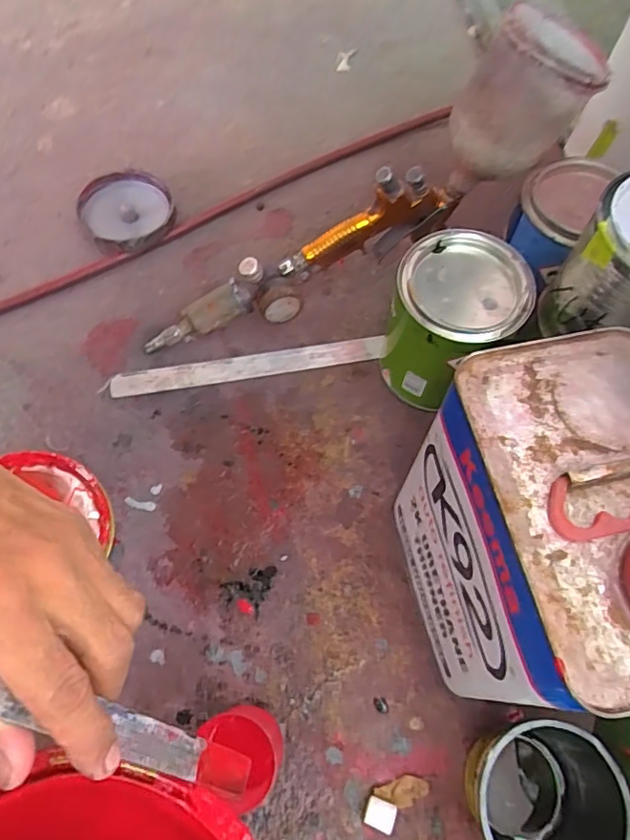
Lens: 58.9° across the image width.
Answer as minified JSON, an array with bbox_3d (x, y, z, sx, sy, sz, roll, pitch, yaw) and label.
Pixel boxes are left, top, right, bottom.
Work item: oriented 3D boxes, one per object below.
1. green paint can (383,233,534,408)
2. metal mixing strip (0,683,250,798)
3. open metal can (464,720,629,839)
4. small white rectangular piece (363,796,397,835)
[{"bbox_3d":[0.116,-0.085,0.505,0.103,0.140,0.099,-21,68,-12],"label":"green paint can"},{"bbox_3d":[-0.091,0.144,0.259,0.006,0.194,0.021,-20,42,24],"label":"metal mixing strip"},{"bbox_3d":[0.149,0.256,0.379,0.091,0.085,0.093,1,65,-2],"label":"open metal can"},{"bbox_3d":[0.047,0.283,0.401,0.021,0.012,0.019,17,65,5],"label":"small white rectangular piece"}]

